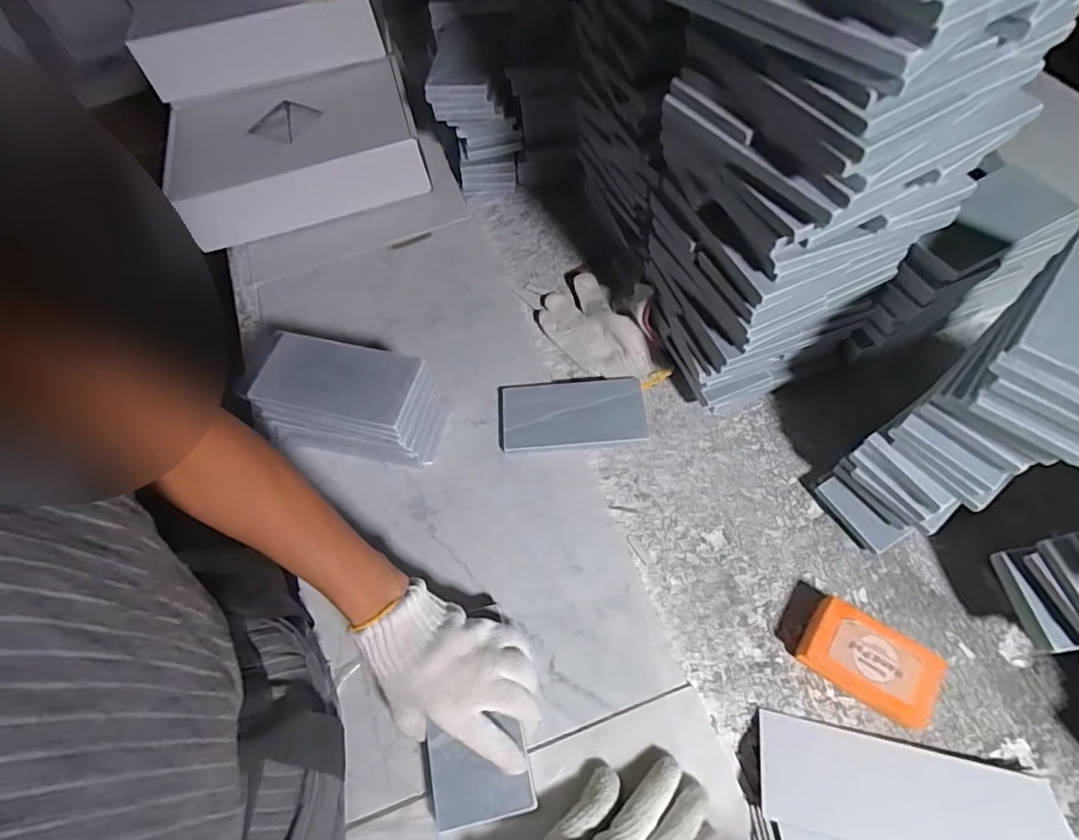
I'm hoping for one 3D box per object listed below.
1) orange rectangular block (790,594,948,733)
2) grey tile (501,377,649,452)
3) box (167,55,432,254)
[{"bbox_3d":[0.268,0.198,0.442,0.095,0.032,0.063,29,67,22],"label":"orange rectangular block"},{"bbox_3d":[0.035,-0.008,0.574,0.148,0.009,0.079,-7,59,5],"label":"grey tile"},{"bbox_3d":[-0.352,-0.402,0.791,0.340,0.086,0.251,-16,59,-2],"label":"box"}]

